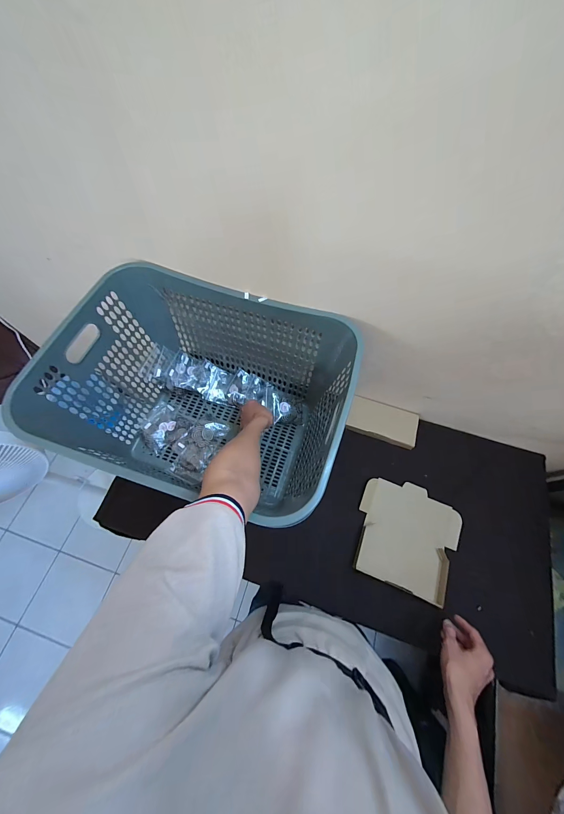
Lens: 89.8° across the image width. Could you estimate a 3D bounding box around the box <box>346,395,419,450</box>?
[{"bbox_3d":[0.289,0.041,0.808,0.195,0.033,0.107,15,67,6],"label":"box"}]

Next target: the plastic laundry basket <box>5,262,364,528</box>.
[{"bbox_3d":[-0.151,-0.015,0.668,0.557,0.339,0.405,17,67,7],"label":"plastic laundry basket"}]

